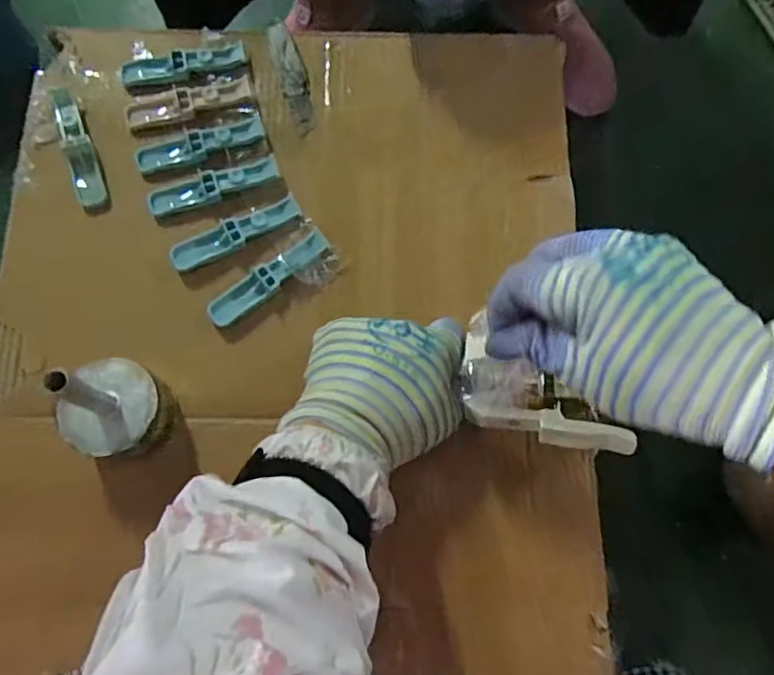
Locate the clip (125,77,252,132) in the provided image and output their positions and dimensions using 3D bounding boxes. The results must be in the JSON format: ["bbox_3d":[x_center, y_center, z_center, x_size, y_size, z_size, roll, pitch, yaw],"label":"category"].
[{"bbox_3d":[-0.157,-0.186,0.462,0.097,0.007,0.027,-17,76,-5],"label":"clip"}]

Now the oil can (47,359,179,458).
[{"bbox_3d":[-0.174,0.045,0.371,0.058,0.074,0.057,0,76,0],"label":"oil can"}]

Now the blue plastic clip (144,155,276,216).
[{"bbox_3d":[-0.134,-0.117,0.447,0.101,0.008,0.024,-19,77,-5],"label":"blue plastic clip"}]

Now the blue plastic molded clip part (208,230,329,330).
[{"bbox_3d":[-0.087,-0.045,0.429,0.102,0.009,0.022,-37,79,-9],"label":"blue plastic molded clip part"}]

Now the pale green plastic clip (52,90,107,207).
[{"bbox_3d":[-0.242,-0.150,0.456,0.021,0.009,0.105,-19,77,-5],"label":"pale green plastic clip"}]

